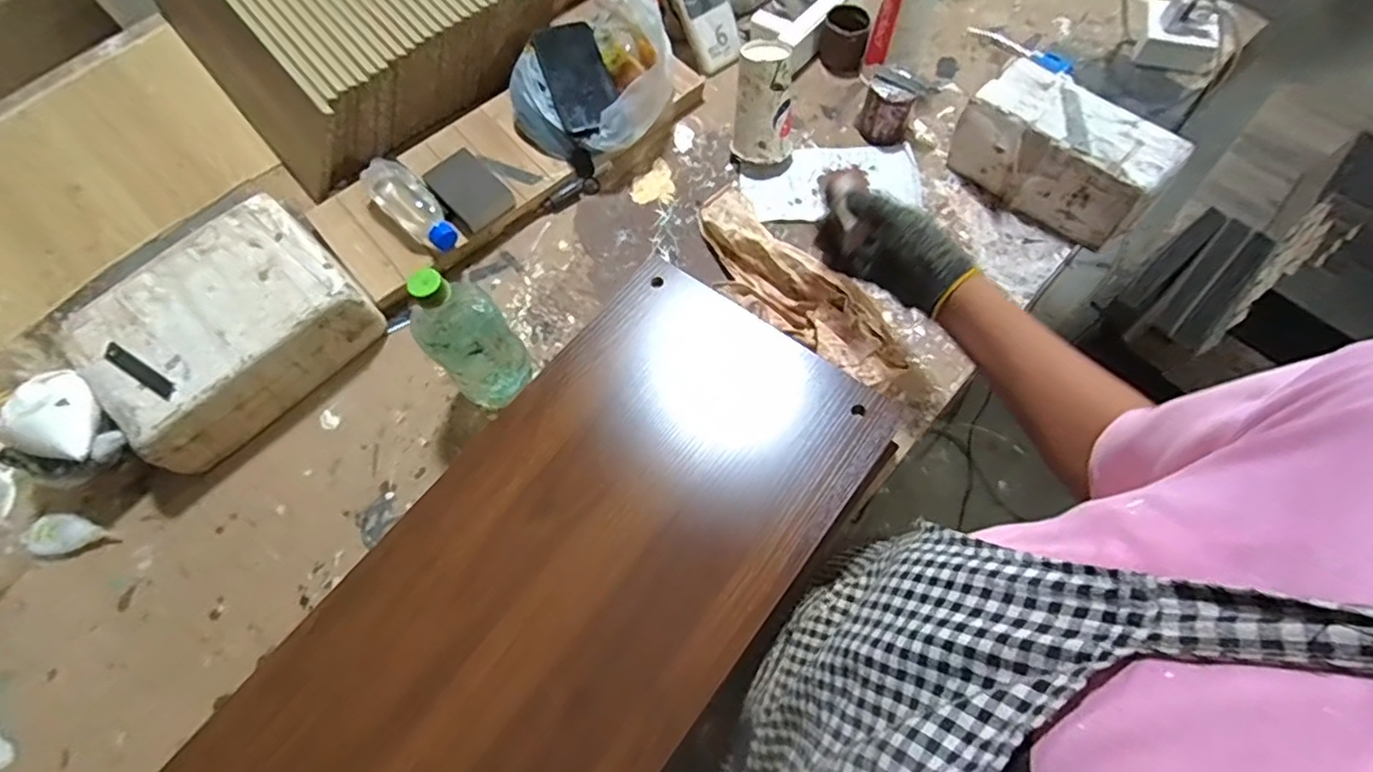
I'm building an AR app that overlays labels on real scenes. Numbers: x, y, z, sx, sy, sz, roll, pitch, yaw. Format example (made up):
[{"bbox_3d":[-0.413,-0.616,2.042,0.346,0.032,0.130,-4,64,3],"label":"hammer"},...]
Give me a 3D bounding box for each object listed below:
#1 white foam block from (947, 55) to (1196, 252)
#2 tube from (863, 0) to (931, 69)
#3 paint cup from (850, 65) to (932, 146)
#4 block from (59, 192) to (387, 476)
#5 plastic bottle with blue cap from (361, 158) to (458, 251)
[{"bbox_3d":[0.432,-0.272,0.732,0.216,0.120,0.100,43,75,15],"label":"white foam block"},{"bbox_3d":[0.284,-0.479,0.809,0.071,0.151,0.072,21,70,8],"label":"tube"},{"bbox_3d":[0.261,-0.362,0.807,0.071,0.075,0.060,31,72,12],"label":"paint cup"},{"bbox_3d":[-0.495,-0.065,0.677,0.254,0.082,0.200,-41,74,-14],"label":"block"},{"bbox_3d":[-0.329,-0.212,0.752,0.055,0.044,0.144,-41,74,-14],"label":"plastic bottle with blue cap"}]

